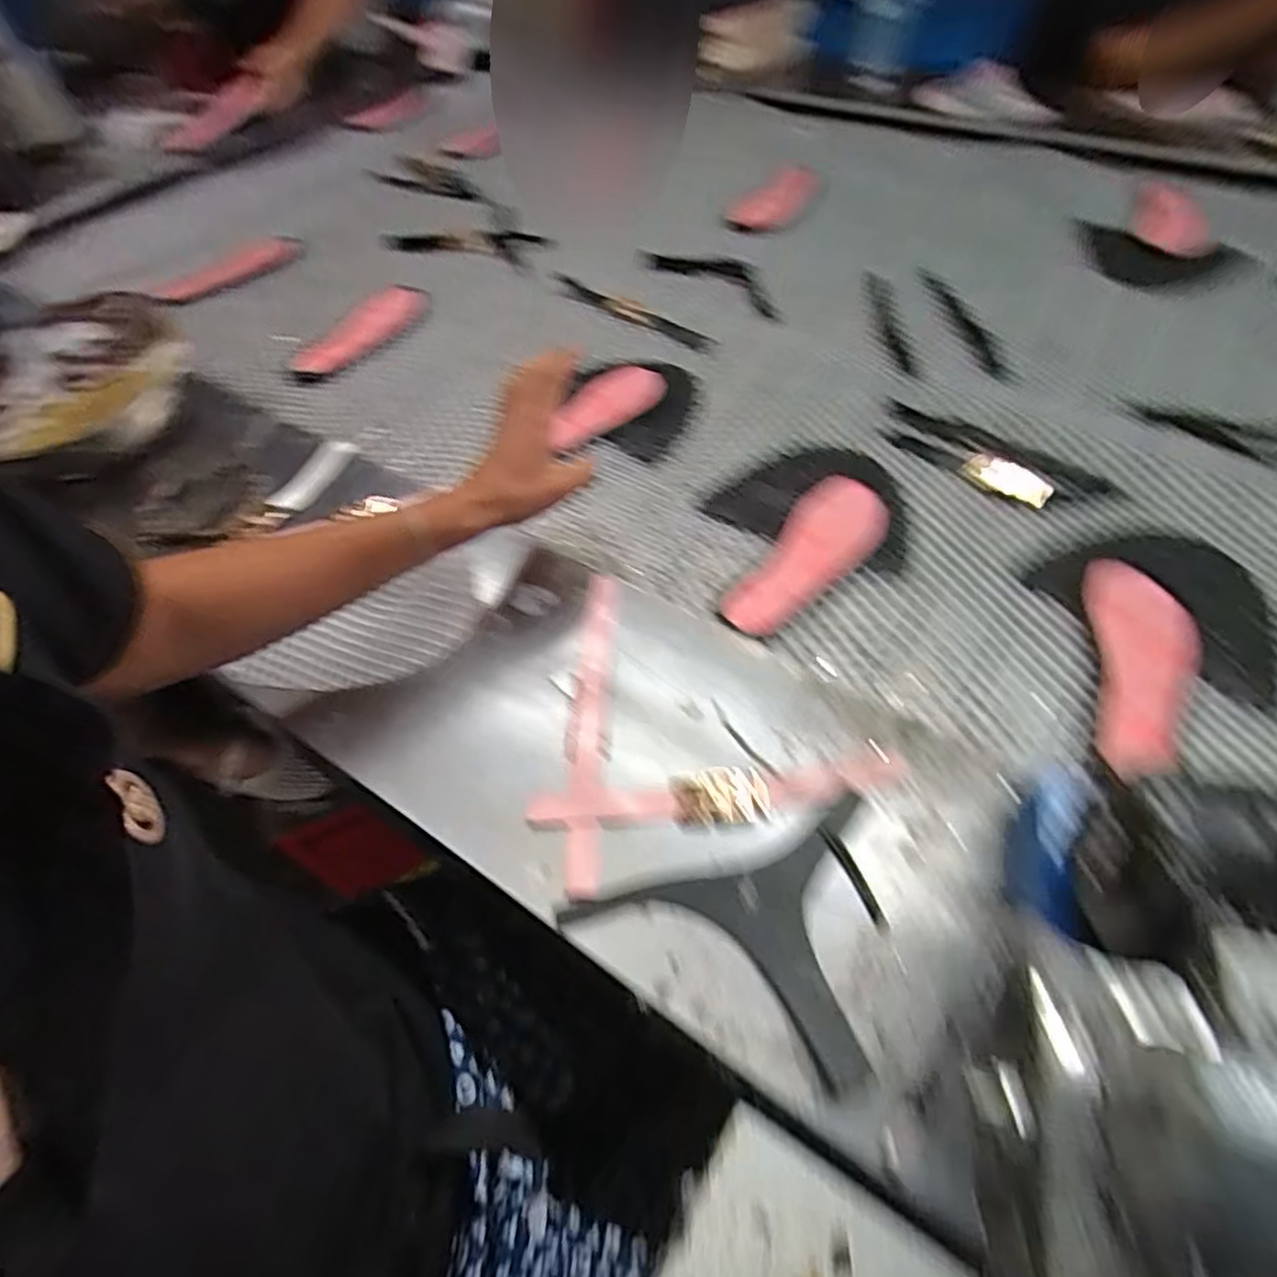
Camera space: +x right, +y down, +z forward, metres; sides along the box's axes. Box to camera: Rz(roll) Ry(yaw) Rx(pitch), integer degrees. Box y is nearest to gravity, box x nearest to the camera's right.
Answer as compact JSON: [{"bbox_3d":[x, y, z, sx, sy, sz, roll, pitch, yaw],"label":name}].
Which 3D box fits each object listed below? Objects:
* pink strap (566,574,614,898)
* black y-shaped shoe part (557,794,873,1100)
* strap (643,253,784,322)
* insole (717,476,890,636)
[{"bbox_3d":[-0.036,0.055,0.494,0.025,0.014,0.255,0,52,2],"label":"pink strap"},{"bbox_3d":[0.058,0.155,0.417,0.179,0.006,0.159,15,54,13],"label":"black y-shaped shoe part"},{"bbox_3d":[0.106,-0.516,0.950,0.266,0.027,0.067,36,61,25],"label":"strap"},{"bbox_3d":[0.153,-0.074,0.601,0.080,0.013,0.209,31,59,23],"label":"insole"}]

